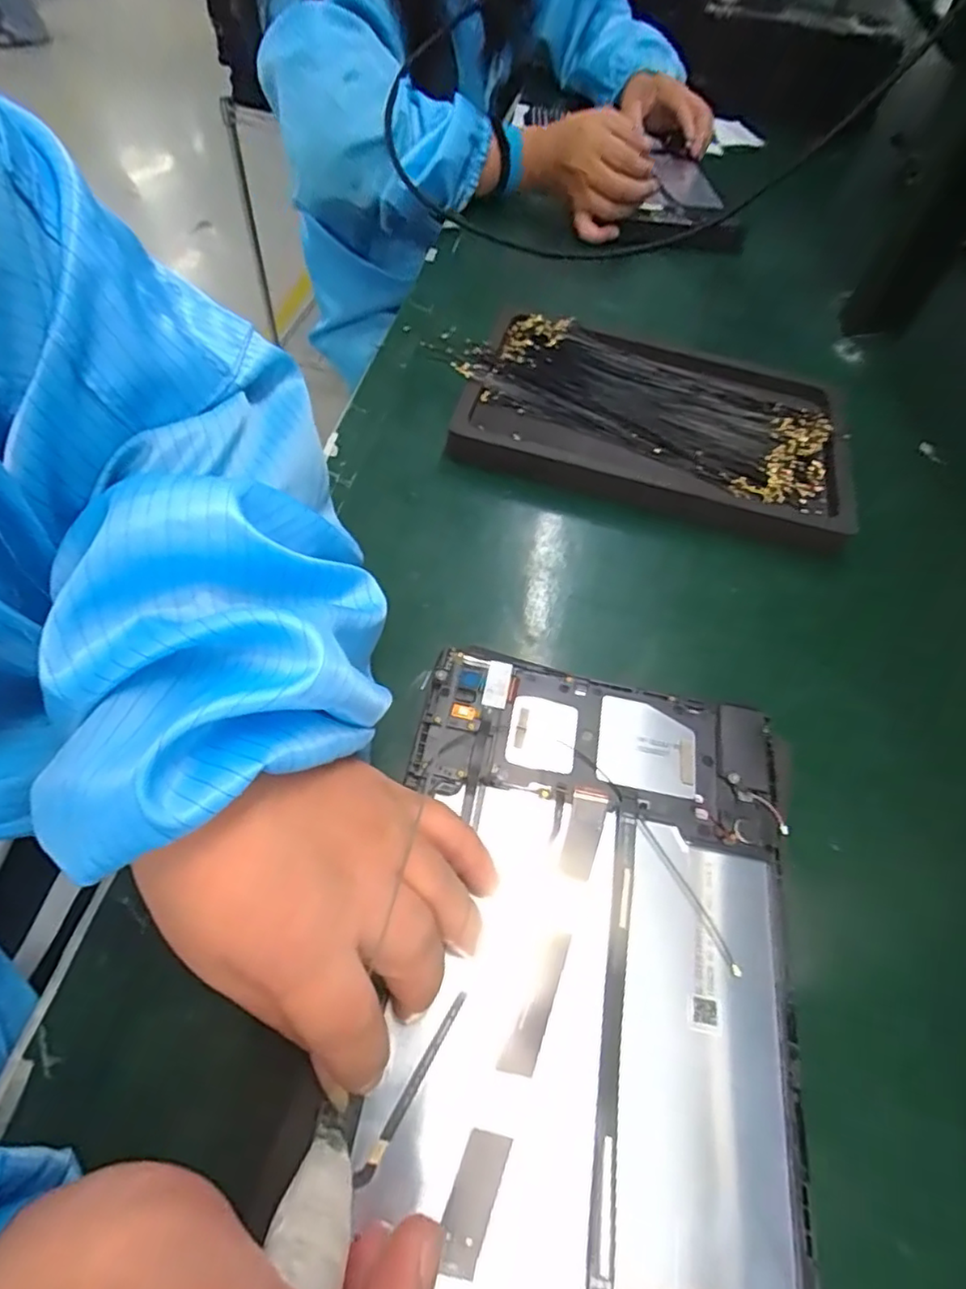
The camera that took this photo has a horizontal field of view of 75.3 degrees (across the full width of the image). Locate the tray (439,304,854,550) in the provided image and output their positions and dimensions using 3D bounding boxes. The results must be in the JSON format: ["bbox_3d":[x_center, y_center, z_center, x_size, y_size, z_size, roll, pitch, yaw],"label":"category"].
[{"bbox_3d":[0.112,-0.148,0.417,0.243,0.034,0.157,15,54,6],"label":"tray"}]

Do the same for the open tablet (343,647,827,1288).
[{"bbox_3d":[0.038,0.115,0.216,0.144,0.014,0.237,9,53,2],"label":"open tablet"}]

